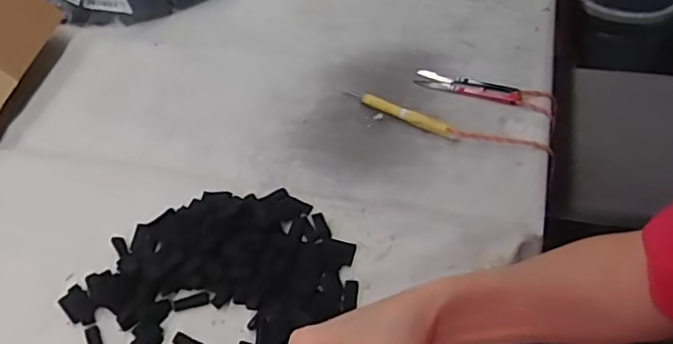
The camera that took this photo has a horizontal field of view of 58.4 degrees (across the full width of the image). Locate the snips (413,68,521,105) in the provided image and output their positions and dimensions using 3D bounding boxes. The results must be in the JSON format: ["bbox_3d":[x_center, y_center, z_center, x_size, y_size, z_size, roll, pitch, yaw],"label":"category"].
[{"bbox_3d":[0.134,-0.089,0.613,0.106,0.011,0.024,18,54,18],"label":"snips"}]

